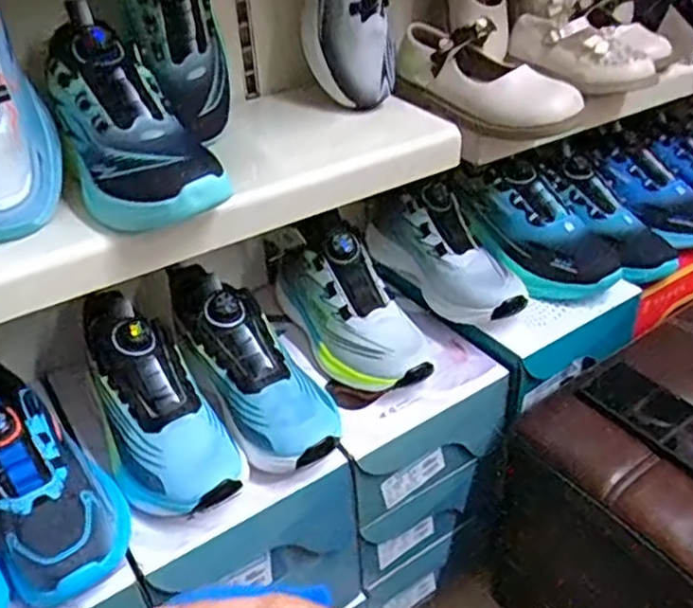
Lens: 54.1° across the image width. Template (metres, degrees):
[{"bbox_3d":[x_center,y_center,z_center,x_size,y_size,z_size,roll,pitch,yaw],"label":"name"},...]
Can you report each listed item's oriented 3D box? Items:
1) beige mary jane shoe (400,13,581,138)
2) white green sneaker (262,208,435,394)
[{"bbox_3d":[0.143,-0.232,0.701,0.192,0.084,0.065,29,44,10],"label":"beige mary jane shoe"},{"bbox_3d":[-0.007,-0.024,0.753,0.094,0.131,0.263,-17,38,-17],"label":"white green sneaker"}]

